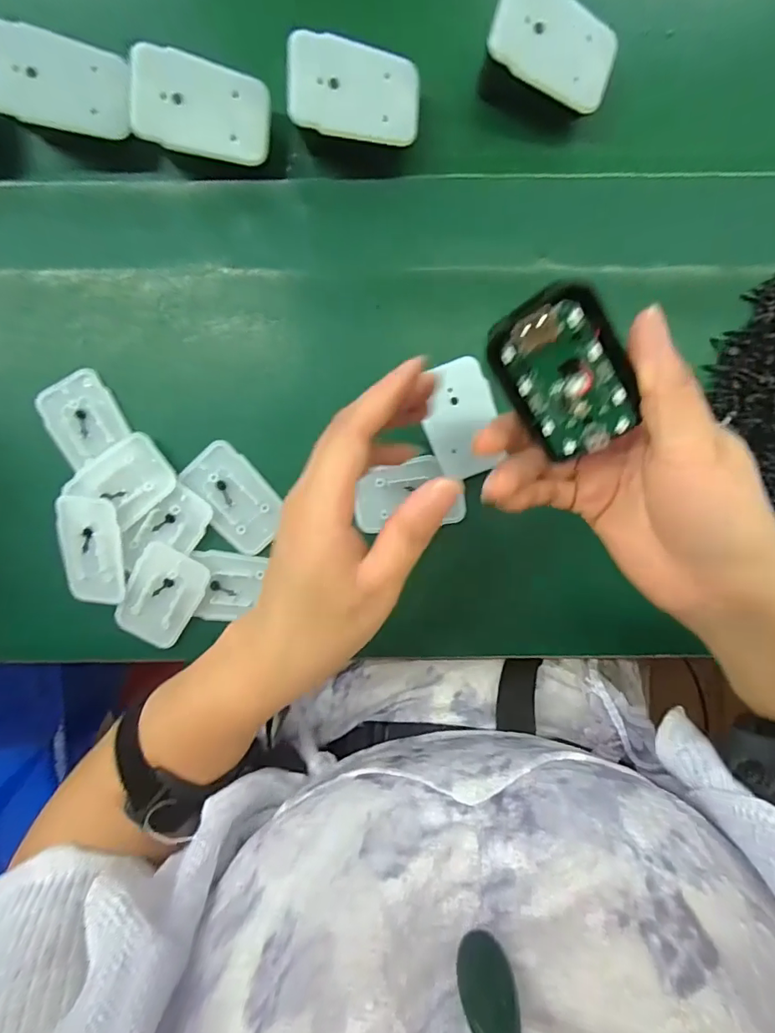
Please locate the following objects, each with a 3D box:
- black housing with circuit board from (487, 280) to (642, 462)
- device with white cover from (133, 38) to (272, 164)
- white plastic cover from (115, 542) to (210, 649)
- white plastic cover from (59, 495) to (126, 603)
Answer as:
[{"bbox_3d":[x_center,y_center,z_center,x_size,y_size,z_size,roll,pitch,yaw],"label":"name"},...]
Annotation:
[{"bbox_3d":[0.068,-0.053,0.186,0.041,0.007,0.068,-28,125,29],"label":"black housing with circuit board"},{"bbox_3d":[-0.096,-0.215,0.256,0.068,0.006,0.042,-1,108,-23],"label":"device with white cover"},{"bbox_3d":[-0.145,0.052,0.311,0.045,0.005,0.062,28,96,-3],"label":"white plastic cover"},{"bbox_3d":[-0.186,0.023,0.304,0.040,0.005,0.068,0,96,0],"label":"white plastic cover"}]

